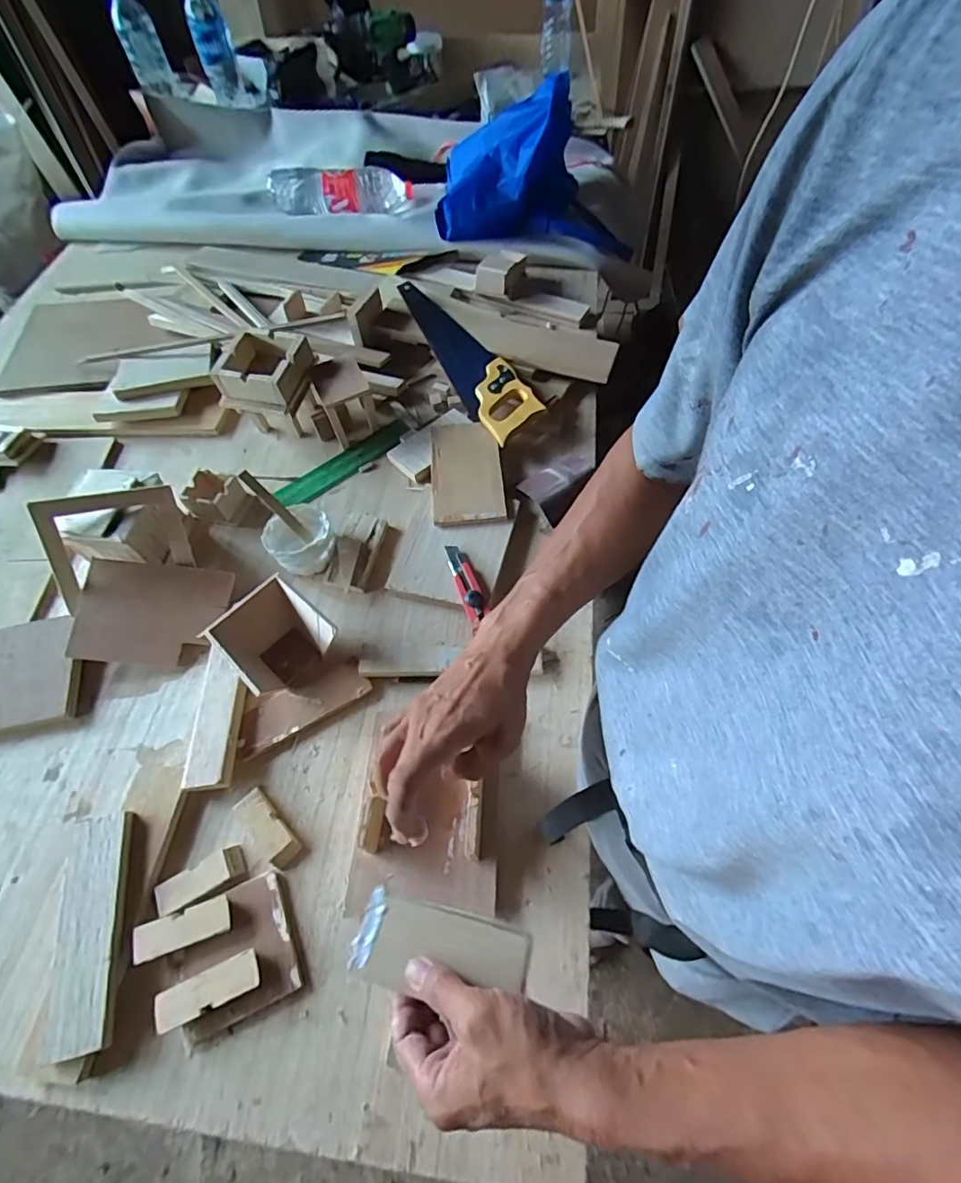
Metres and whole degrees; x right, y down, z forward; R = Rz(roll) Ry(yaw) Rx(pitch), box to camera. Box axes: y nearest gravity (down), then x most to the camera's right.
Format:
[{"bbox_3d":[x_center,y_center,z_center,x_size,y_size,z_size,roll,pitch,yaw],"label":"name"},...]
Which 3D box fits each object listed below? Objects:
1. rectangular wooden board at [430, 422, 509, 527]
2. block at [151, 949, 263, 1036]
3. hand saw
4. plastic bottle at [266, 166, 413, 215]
[{"bbox_3d":[-0.021,-0.183,0.774,0.103,0.020,0.196,-6,61,1],"label":"rectangular wooden board"},{"bbox_3d":[-0.252,0.370,0.487,0.092,0.018,0.033,-22,62,-8],"label":"block"},{"bbox_3d":[-0.033,-0.410,0.884,0.099,0.046,0.420,-26,62,-10],"label":"hand saw"},{"bbox_3d":[-0.317,-0.891,1.157,0.315,0.076,0.072,0,59,3],"label":"plastic bottle"}]

